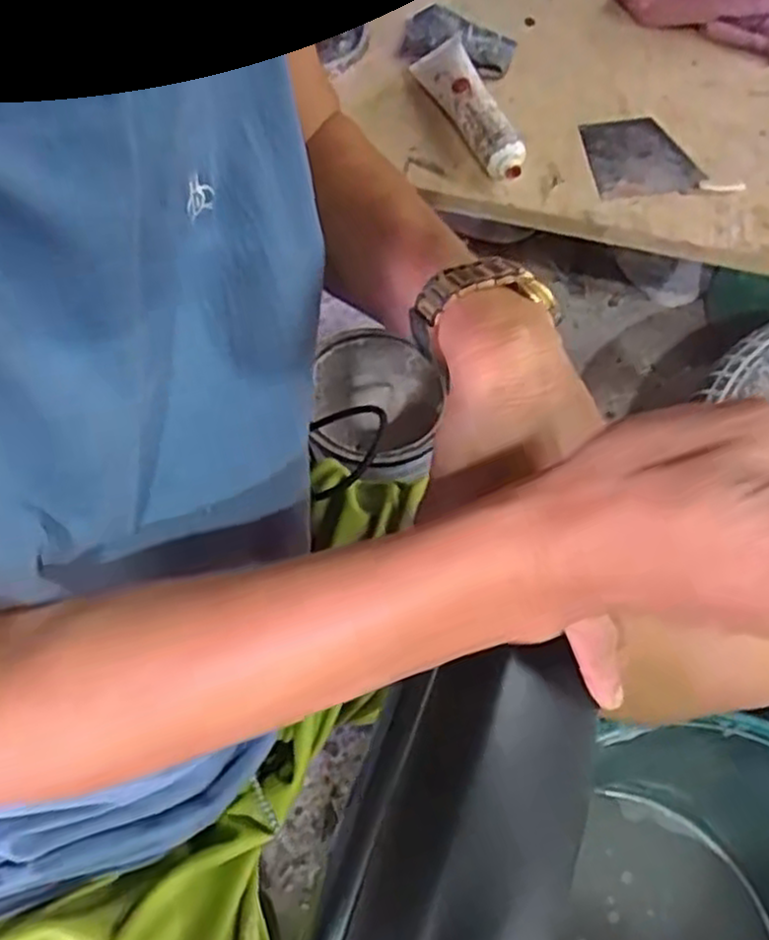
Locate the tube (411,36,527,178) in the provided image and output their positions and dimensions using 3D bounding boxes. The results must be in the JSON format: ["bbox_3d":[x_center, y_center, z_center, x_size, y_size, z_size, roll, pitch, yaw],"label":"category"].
[{"bbox_3d":[0.076,-0.320,0.669,0.044,0.030,0.169,-19,62,-13],"label":"tube"}]

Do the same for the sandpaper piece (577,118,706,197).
[{"bbox_3d":[0.225,-0.283,0.683,0.100,0.008,0.098,-9,63,-12],"label":"sandpaper piece"}]

